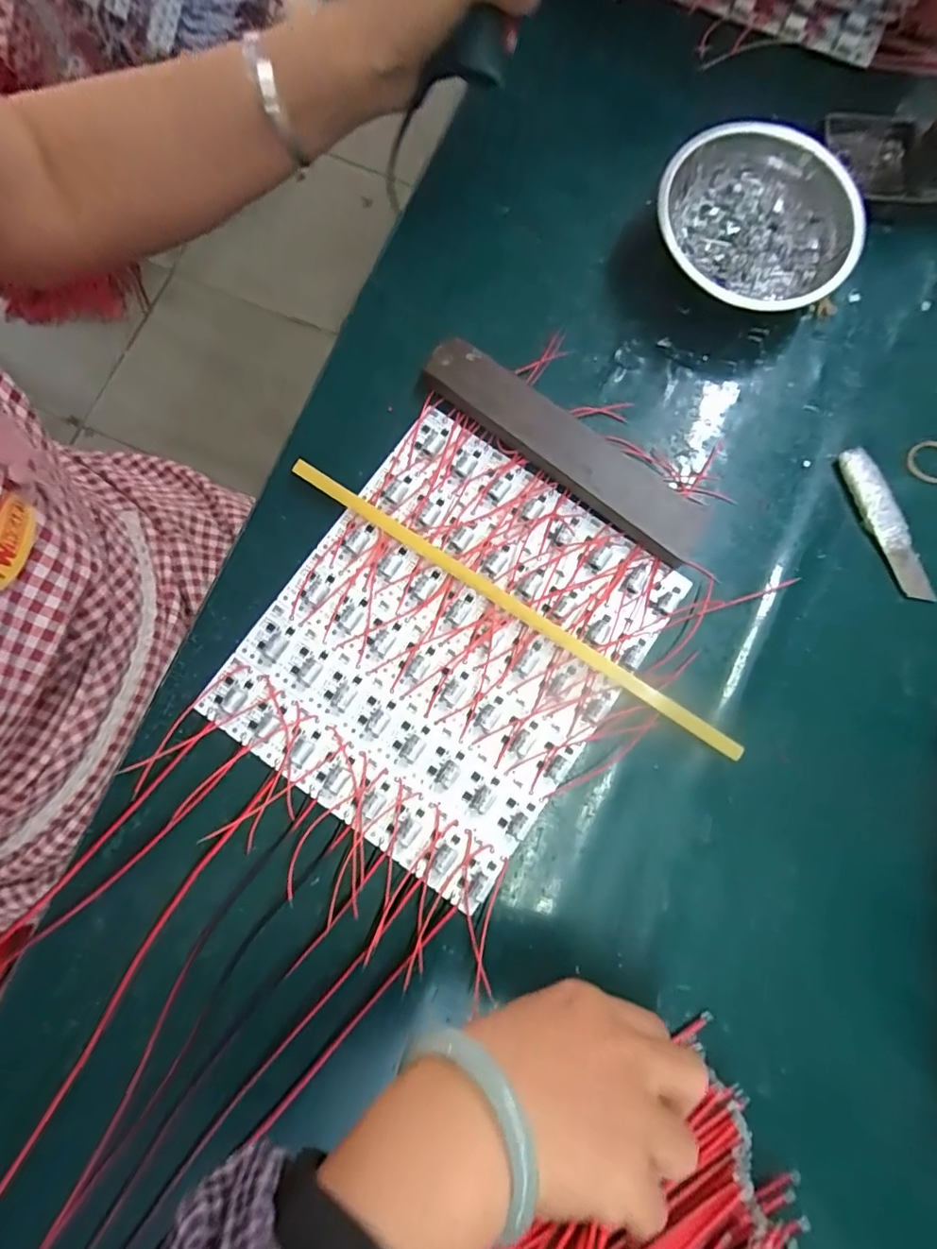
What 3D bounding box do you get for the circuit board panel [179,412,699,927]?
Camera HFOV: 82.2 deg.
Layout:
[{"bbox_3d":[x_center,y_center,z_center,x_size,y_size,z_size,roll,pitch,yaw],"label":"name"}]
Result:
[{"bbox_3d":[-0.013,0.011,0.324,0.198,0.015,0.238,35,84,6],"label":"circuit board panel"}]

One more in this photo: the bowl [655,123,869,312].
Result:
[{"bbox_3d":[0.186,-0.254,0.353,0.123,0.057,0.121,0,82,2],"label":"bowl"}]

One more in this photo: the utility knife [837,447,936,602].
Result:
[{"bbox_3d":[0.266,-0.064,0.340,0.023,0.010,0.104,-21,82,-1],"label":"utility knife"}]

